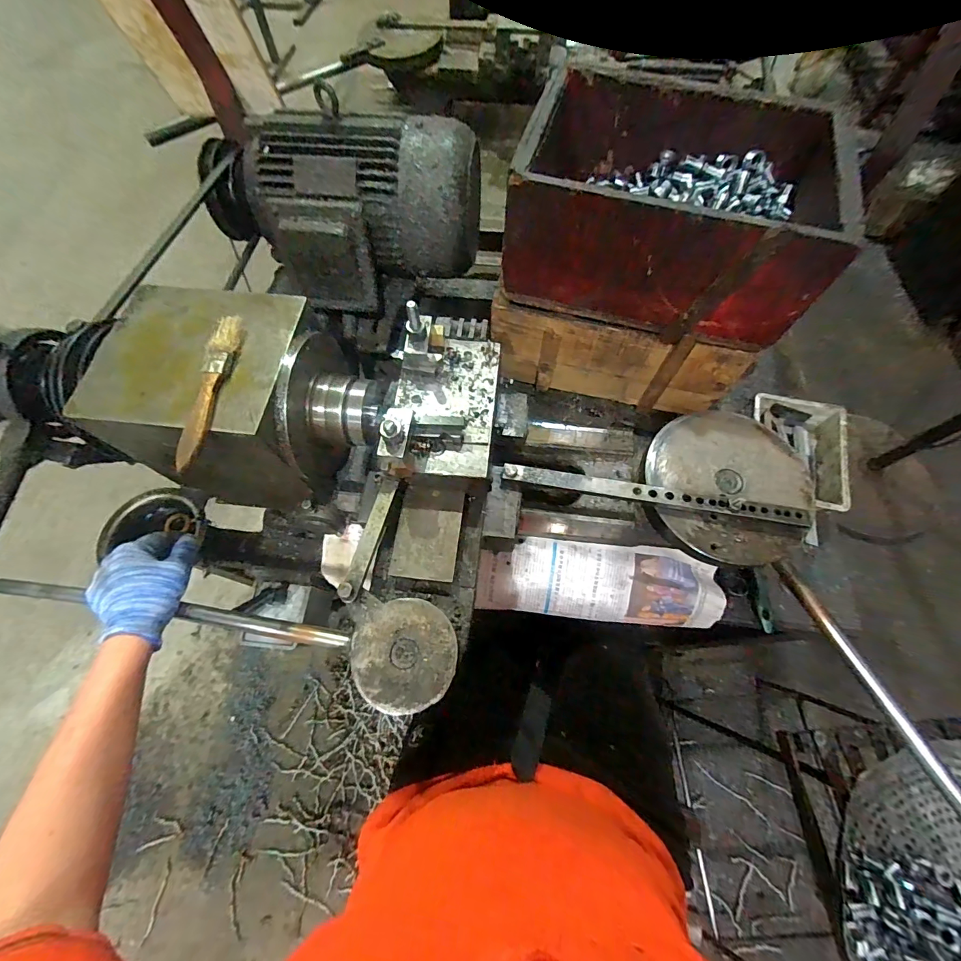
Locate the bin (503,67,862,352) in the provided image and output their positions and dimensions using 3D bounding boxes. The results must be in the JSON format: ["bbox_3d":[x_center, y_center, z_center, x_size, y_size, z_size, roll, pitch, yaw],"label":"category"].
[{"bbox_3d":[0.228,-0.335,0.519,0.342,0.150,0.244,16,67,8],"label":"bin"}]

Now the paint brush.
[{"bbox_3d":[-0.232,-0.080,0.357,0.022,0.014,0.148,4,65,3],"label":"paint brush"}]

